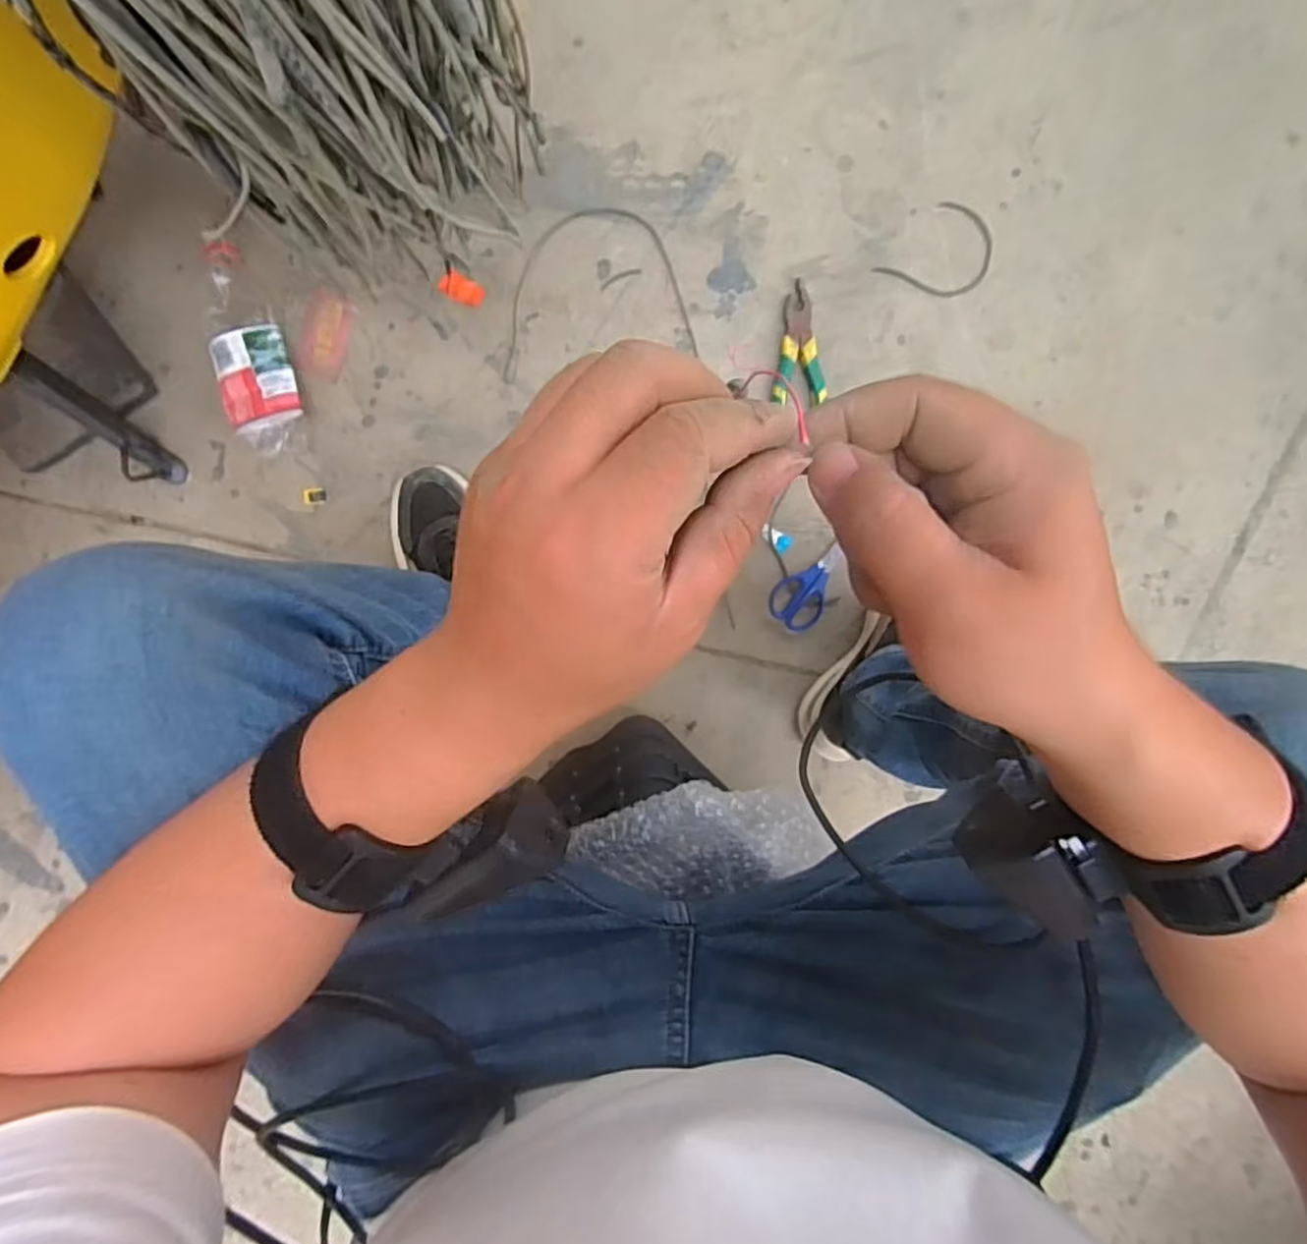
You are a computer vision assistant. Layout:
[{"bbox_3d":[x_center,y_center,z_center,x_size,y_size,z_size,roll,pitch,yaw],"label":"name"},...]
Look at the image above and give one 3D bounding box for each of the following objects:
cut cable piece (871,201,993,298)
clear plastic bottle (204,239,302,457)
[{"bbox_3d":[0.319,-0.399,0.747,0.125,0.007,0.091,-45,100,-2],"label":"cut cable piece"},{"bbox_3d":[-0.416,-0.279,0.694,0.082,0.043,0.207,-17,97,-2],"label":"clear plastic bottle"}]

